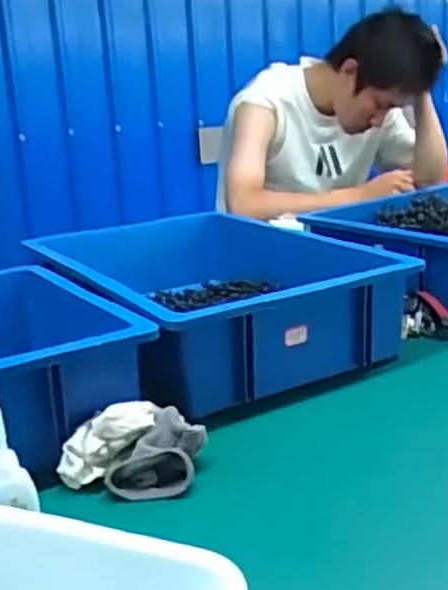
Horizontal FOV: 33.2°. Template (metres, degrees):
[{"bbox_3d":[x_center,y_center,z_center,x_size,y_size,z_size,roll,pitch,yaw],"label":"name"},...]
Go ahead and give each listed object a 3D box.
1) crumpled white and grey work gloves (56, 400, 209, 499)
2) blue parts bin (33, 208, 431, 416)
[{"bbox_3d":[-0.073,0.124,0.620,0.111,0.055,0.076,0,15,10],"label":"crumpled white and grey work gloves"},{"bbox_3d":[-0.019,-0.002,0.934,0.328,0.129,0.481,-10,17,-25],"label":"blue parts bin"}]

